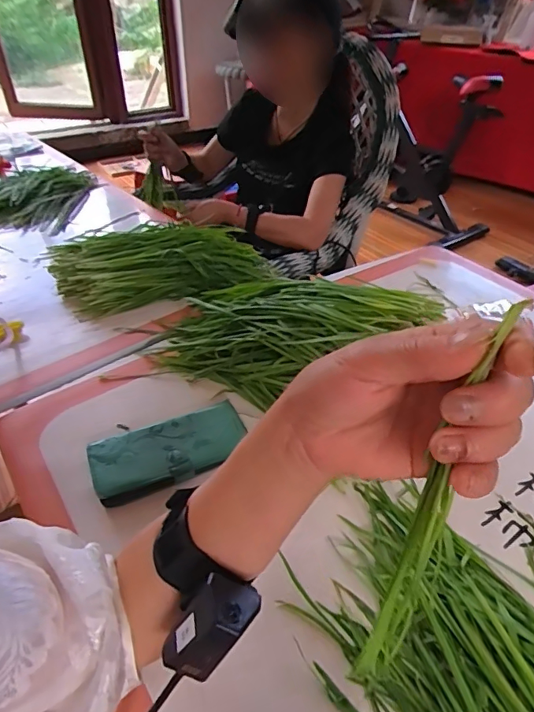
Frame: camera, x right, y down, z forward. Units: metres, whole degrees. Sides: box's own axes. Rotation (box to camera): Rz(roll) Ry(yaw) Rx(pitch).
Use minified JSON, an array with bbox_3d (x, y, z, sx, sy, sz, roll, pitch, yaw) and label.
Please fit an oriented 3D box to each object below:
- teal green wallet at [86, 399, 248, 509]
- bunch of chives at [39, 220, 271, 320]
[{"bbox_3d":[-0.101,0.097,0.498,0.159,0.020,0.083,-21,44,-18],"label":"teal green wallet"},{"bbox_3d":[-0.180,-0.164,0.784,0.330,0.075,0.198,-16,42,-20],"label":"bunch of chives"}]

